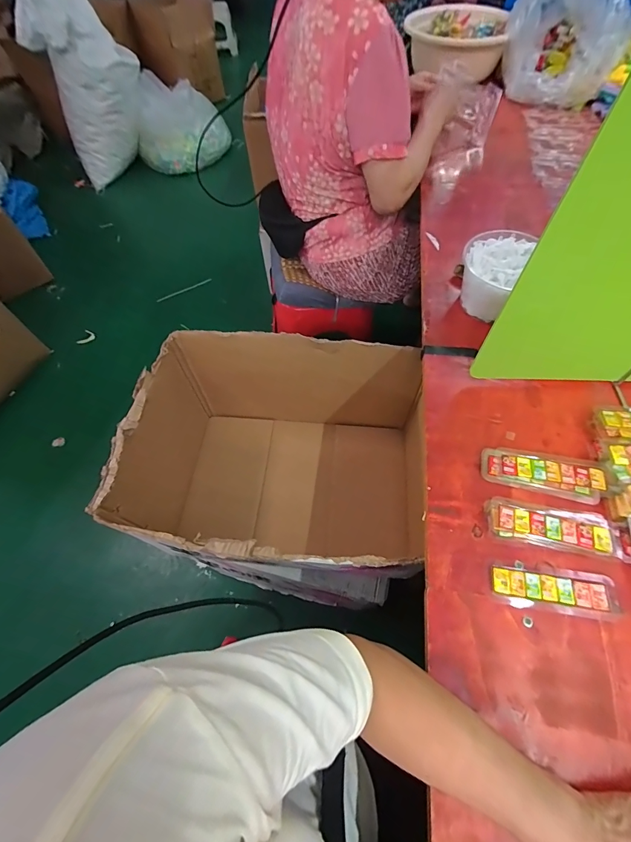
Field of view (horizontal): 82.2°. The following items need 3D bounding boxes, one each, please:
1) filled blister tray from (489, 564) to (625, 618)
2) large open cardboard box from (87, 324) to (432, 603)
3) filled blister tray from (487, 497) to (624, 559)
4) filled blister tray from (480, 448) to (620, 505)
[{"bbox_3d":[0.268,0.189,0.407,0.133,0.009,0.043,4,60,5],"label":"filled blister tray"},{"bbox_3d":[-0.062,0.088,0.729,0.492,0.322,0.406,5,60,6],"label":"large open cardboard box"},{"bbox_3d":[0.283,0.125,0.430,0.150,0.025,0.049,9,60,8],"label":"filled blister tray"},{"bbox_3d":[0.292,0.068,0.460,0.151,0.025,0.050,10,61,9],"label":"filled blister tray"}]

